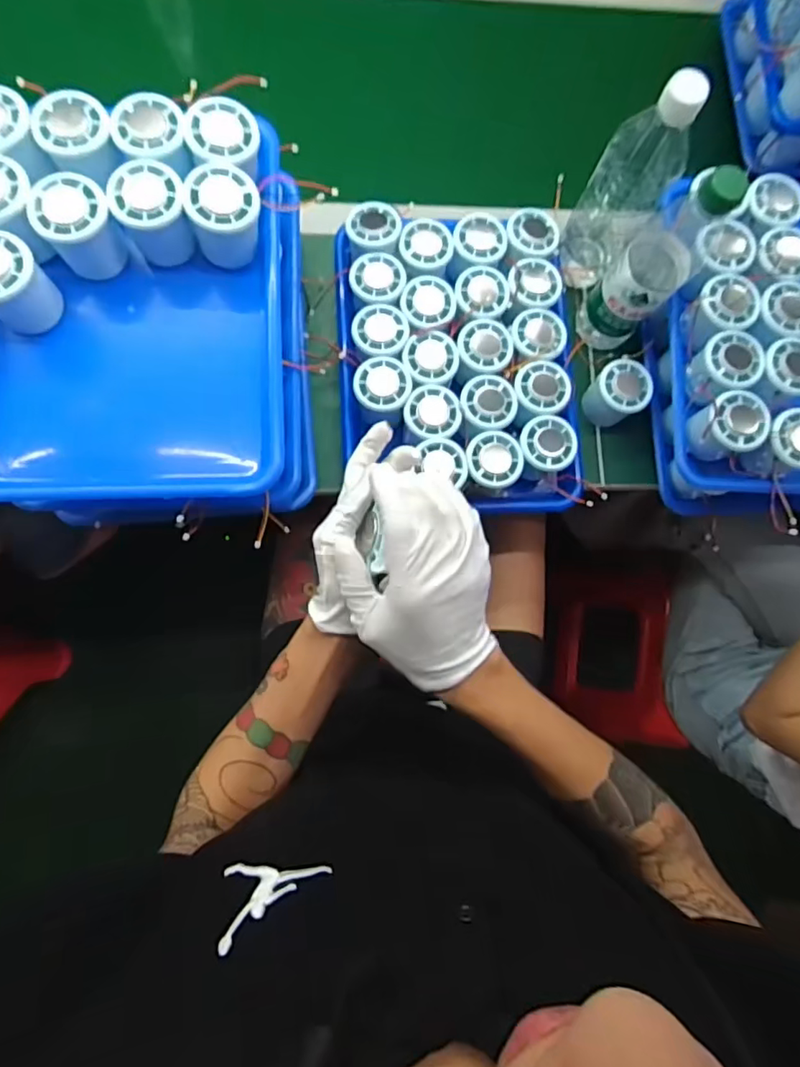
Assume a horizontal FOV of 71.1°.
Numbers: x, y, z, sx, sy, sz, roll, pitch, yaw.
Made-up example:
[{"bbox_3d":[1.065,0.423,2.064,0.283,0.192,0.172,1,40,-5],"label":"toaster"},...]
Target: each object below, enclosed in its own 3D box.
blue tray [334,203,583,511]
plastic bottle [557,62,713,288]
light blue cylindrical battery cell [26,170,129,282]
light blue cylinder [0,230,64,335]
[{"bbox_3d":[0.061,-0.181,0.595,0.242,0.065,0.314,-3,81,-4],"label":"blue tray"},{"bbox_3d":[0.213,-0.323,0.542,0.073,0.214,0.073,31,81,2],"label":"plastic bottle"},{"bbox_3d":[-0.256,-0.246,0.453,0.054,0.055,0.054,-28,83,-7],"label":"light blue cylindrical battery cell"},{"bbox_3d":[-0.305,-0.195,0.441,0.057,0.055,0.059,-36,84,-8],"label":"light blue cylinder"}]

